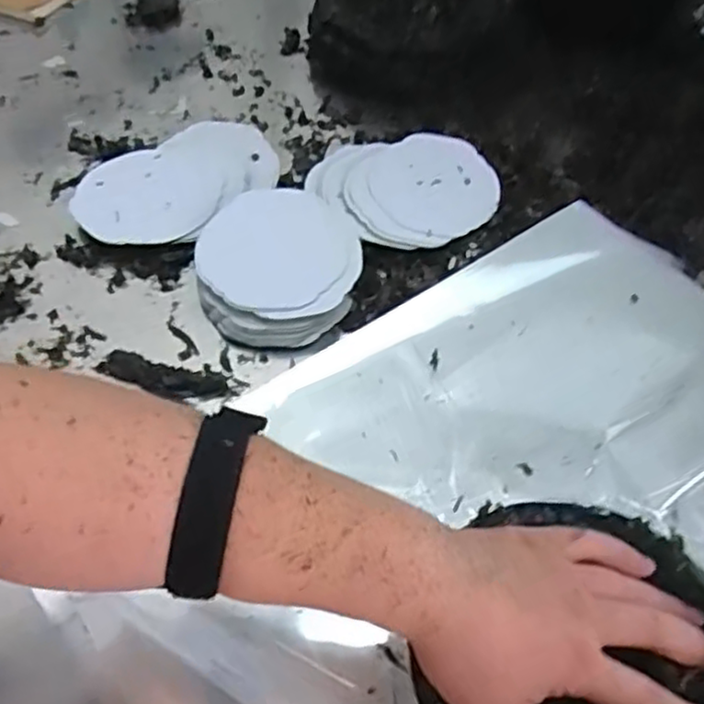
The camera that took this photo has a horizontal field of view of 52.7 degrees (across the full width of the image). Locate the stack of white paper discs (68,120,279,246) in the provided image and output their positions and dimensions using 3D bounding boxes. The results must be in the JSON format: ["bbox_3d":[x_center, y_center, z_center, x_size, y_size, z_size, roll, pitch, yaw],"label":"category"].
[{"bbox_3d":[-0.164,-0.165,0.683,0.202,0.014,0.130,-37,63,-25],"label":"stack of white paper discs"}]

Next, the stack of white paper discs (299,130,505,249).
[{"bbox_3d":[0.056,-0.169,0.702,0.173,0.014,0.158,-29,60,-21],"label":"stack of white paper discs"}]

